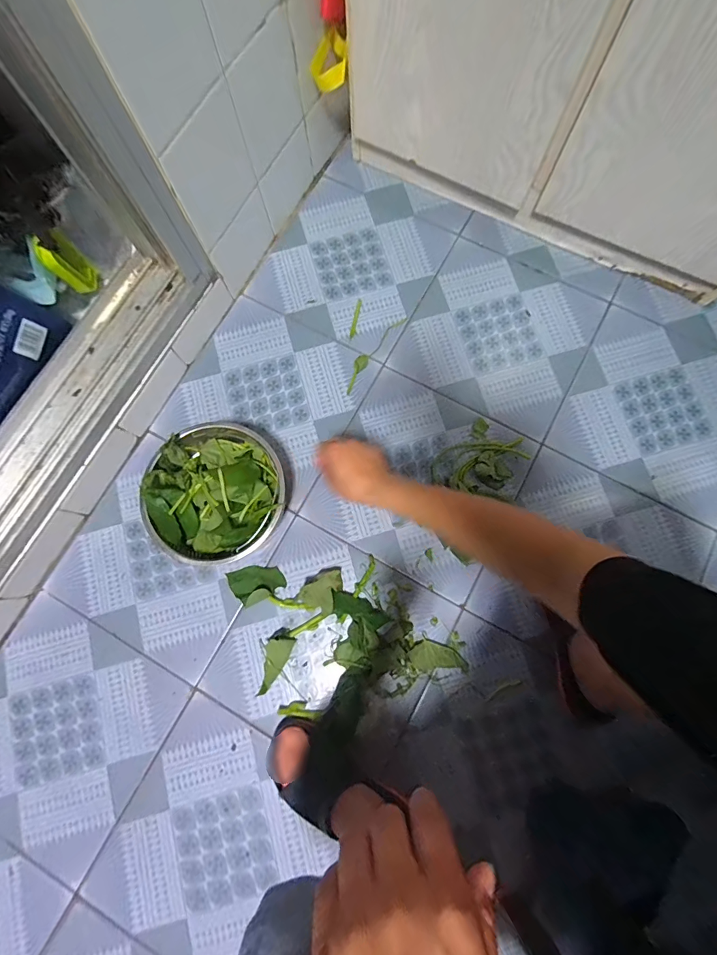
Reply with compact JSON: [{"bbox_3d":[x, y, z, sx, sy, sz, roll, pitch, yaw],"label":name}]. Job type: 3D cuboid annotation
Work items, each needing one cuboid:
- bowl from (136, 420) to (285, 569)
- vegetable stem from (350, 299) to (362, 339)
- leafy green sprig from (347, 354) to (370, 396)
[{"bbox_3d":[-0.216,0.026,0.623,0.198,0.077,0.204,0,78,2],"label":"bowl"},{"bbox_3d":[-0.004,-0.285,0.715,0.010,0.004,0.077,10,79,4],"label":"vegetable stem"},{"bbox_3d":[-0.005,-0.181,0.700,0.022,0.004,0.079,26,80,6],"label":"leafy green sprig"}]

